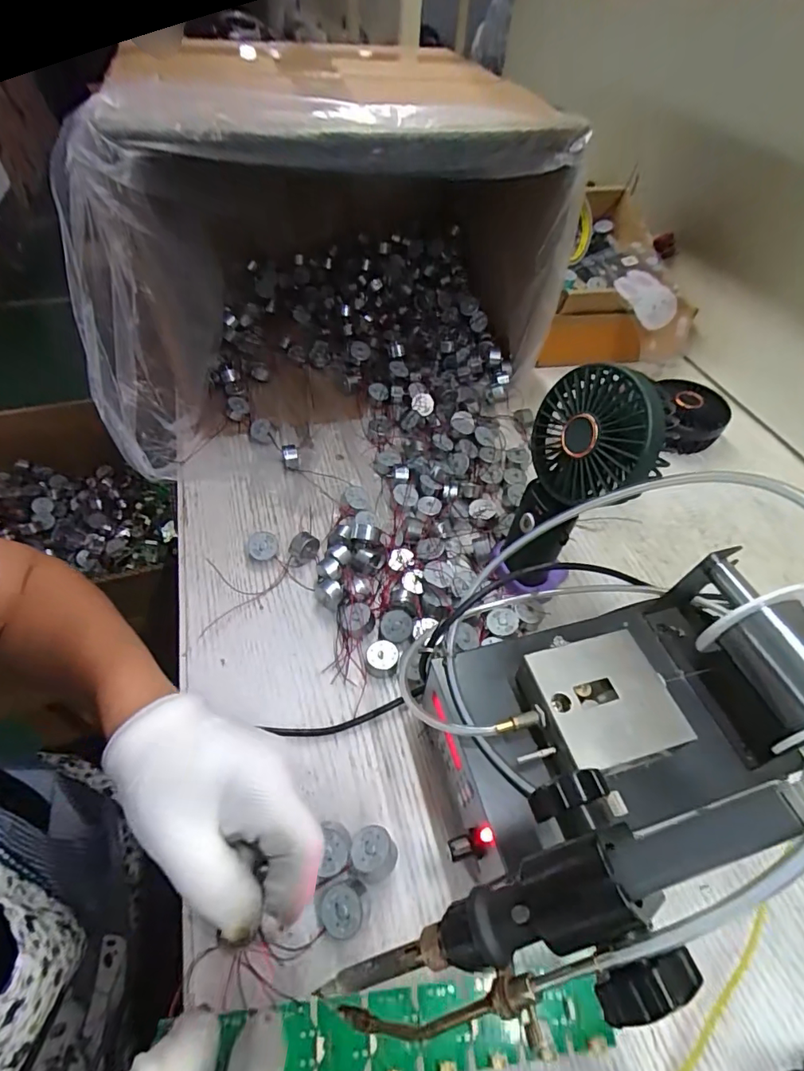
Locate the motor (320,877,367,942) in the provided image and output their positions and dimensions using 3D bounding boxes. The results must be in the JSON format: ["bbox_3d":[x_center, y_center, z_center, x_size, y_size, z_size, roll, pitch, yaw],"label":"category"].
[{"bbox_3d":[-0.031,0.197,0.261,0.022,0.018,0.024,1,50,-1],"label":"motor"}]

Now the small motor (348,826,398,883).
[{"bbox_3d":[-0.016,0.179,0.279,0.026,0.017,0.025,4,50,1],"label":"small motor"}]

